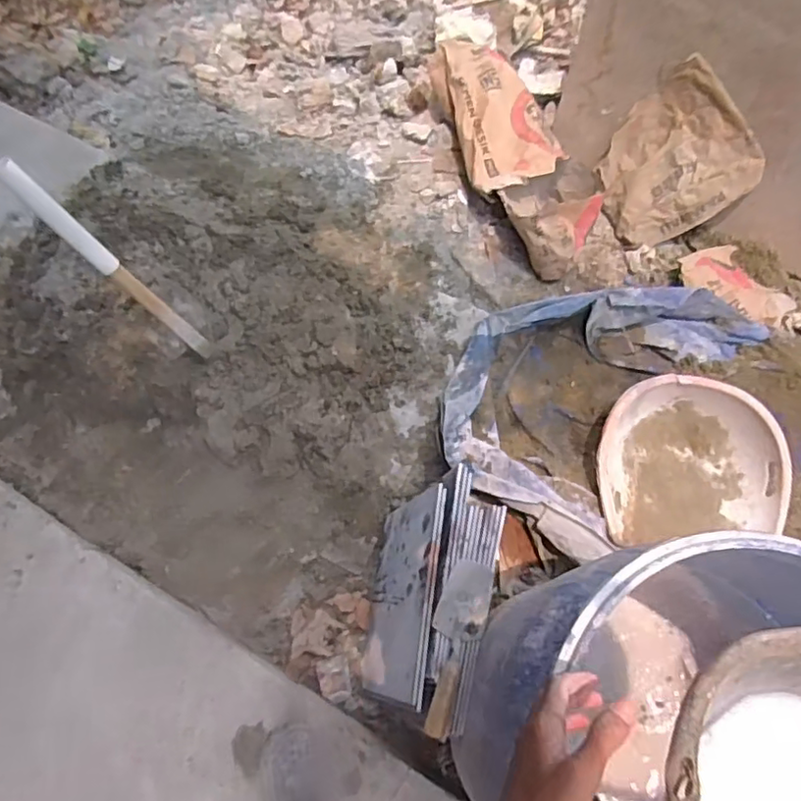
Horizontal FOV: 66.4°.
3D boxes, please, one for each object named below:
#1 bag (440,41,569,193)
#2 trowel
[{"bbox_3d":[0.292,-0.822,1.759,0.284,0.115,0.480,-12,69,-4],"label":"bag"},{"bbox_3d":[0.095,0.423,1.057,0.087,0.031,0.288,14,70,6],"label":"trowel"}]

